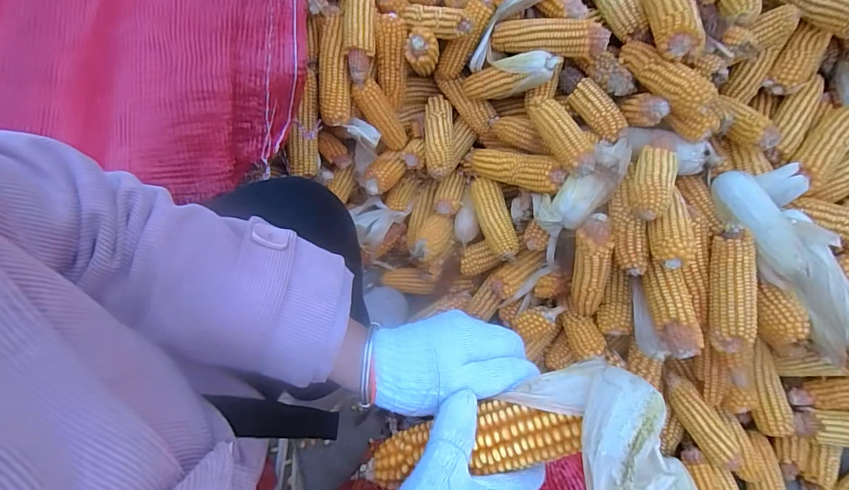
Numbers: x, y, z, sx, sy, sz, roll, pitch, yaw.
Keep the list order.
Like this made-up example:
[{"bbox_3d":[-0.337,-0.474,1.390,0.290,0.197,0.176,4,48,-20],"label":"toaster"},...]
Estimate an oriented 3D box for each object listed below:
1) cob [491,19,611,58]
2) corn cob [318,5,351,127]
[{"bbox_3d":[0.165,-0.277,0.587,0.150,0.044,0.037,18,66,29],"label":"cob"},{"bbox_3d":[-0.134,-0.263,0.640,0.044,0.038,0.167,-3,92,1],"label":"corn cob"}]

